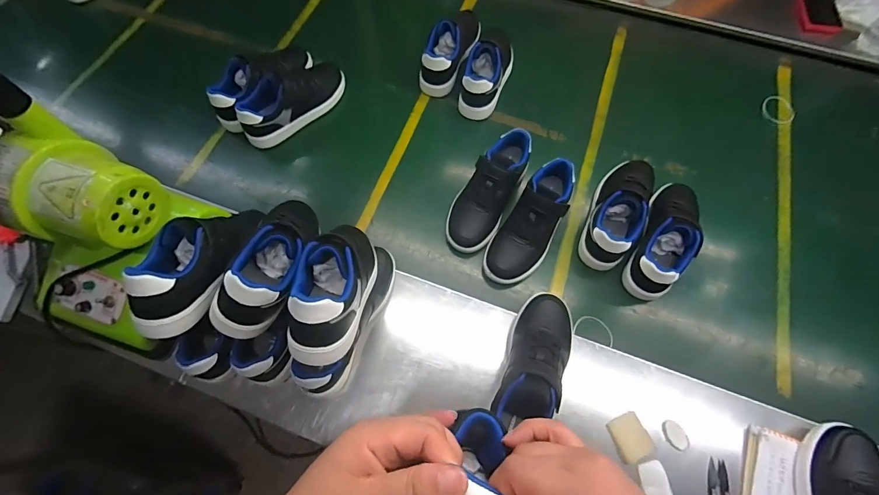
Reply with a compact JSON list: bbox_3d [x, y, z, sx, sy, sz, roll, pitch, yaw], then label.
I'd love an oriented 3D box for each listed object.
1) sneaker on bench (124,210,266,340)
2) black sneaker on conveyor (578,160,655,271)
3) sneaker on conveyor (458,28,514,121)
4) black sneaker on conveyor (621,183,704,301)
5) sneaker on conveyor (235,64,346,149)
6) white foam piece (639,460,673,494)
[{"bbox_3d":[-0.301,0.013,0.464,0.080,0.078,0.175,16,52,7],"label":"sneaker on bench"},{"bbox_3d":[0.305,-0.068,0.647,0.081,0.094,0.204,23,68,10],"label":"black sneaker on conveyor"},{"bbox_3d":[0.103,-0.373,0.775,0.077,0.093,0.229,15,67,7],"label":"sneaker on conveyor"},{"bbox_3d":[0.371,-0.022,0.625,0.075,0.096,0.208,26,69,11],"label":"black sneaker on conveyor"},{"bbox_3d":[-0.276,-0.288,0.737,0.087,0.096,0.229,38,71,15],"label":"sneaker on conveyor"},{"bbox_3d":[0.279,0.305,0.499,0.036,0.009,0.052,-5,66,-3],"label":"white foam piece"}]

